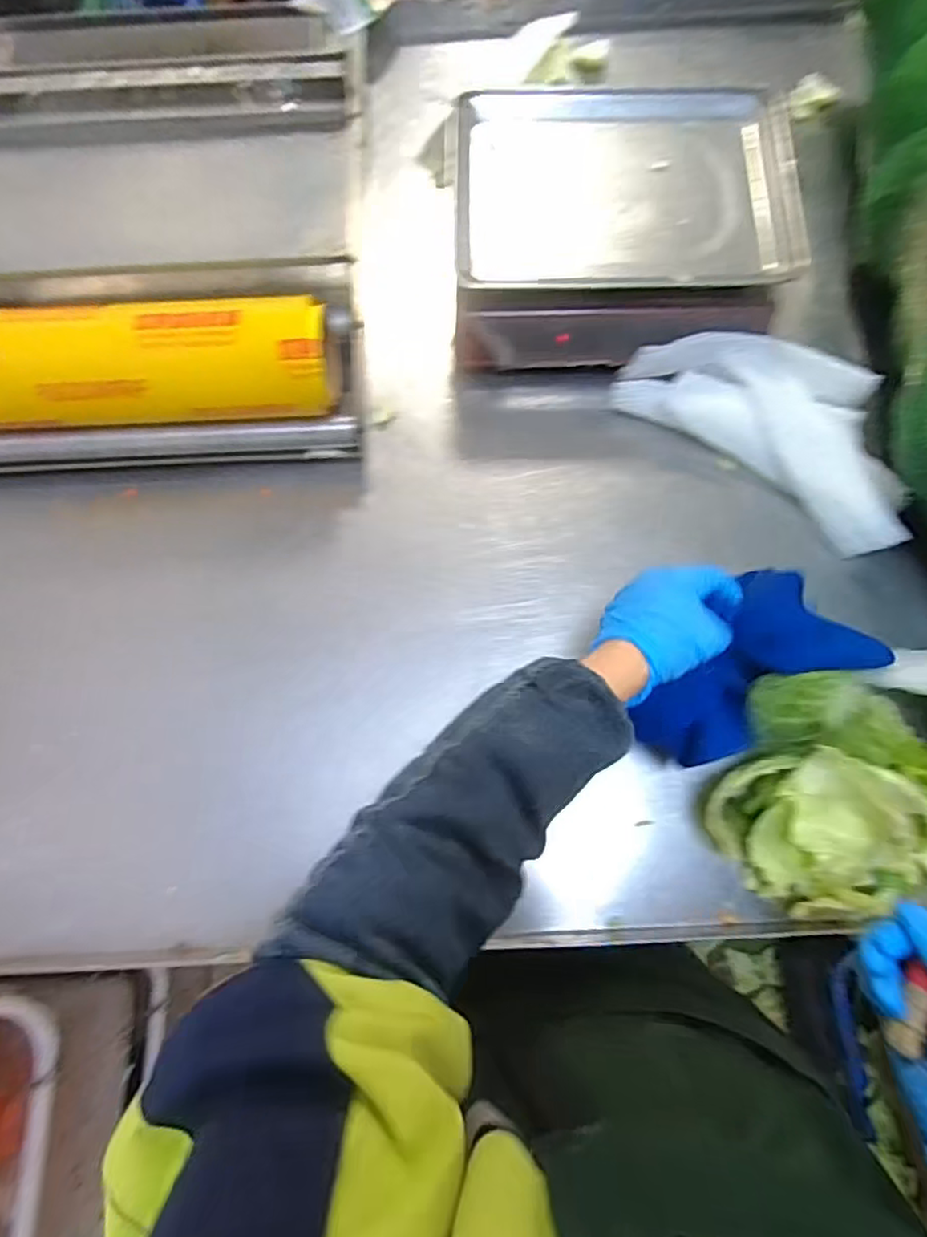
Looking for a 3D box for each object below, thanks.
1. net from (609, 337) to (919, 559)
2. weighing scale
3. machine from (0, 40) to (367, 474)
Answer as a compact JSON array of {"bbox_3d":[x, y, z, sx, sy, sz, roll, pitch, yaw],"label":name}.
[{"bbox_3d":[0.309,-0.200,0.622,0.294,0.041,0.140,37,78,11],"label":"net"},{"bbox_3d":[0.154,-0.410,0.671,0.342,0.114,0.276,-3,74,1],"label":"weighing scale"},{"bbox_3d":[-0.354,-0.431,0.679,0.484,0.152,0.553,-1,74,1],"label":"machine"}]

